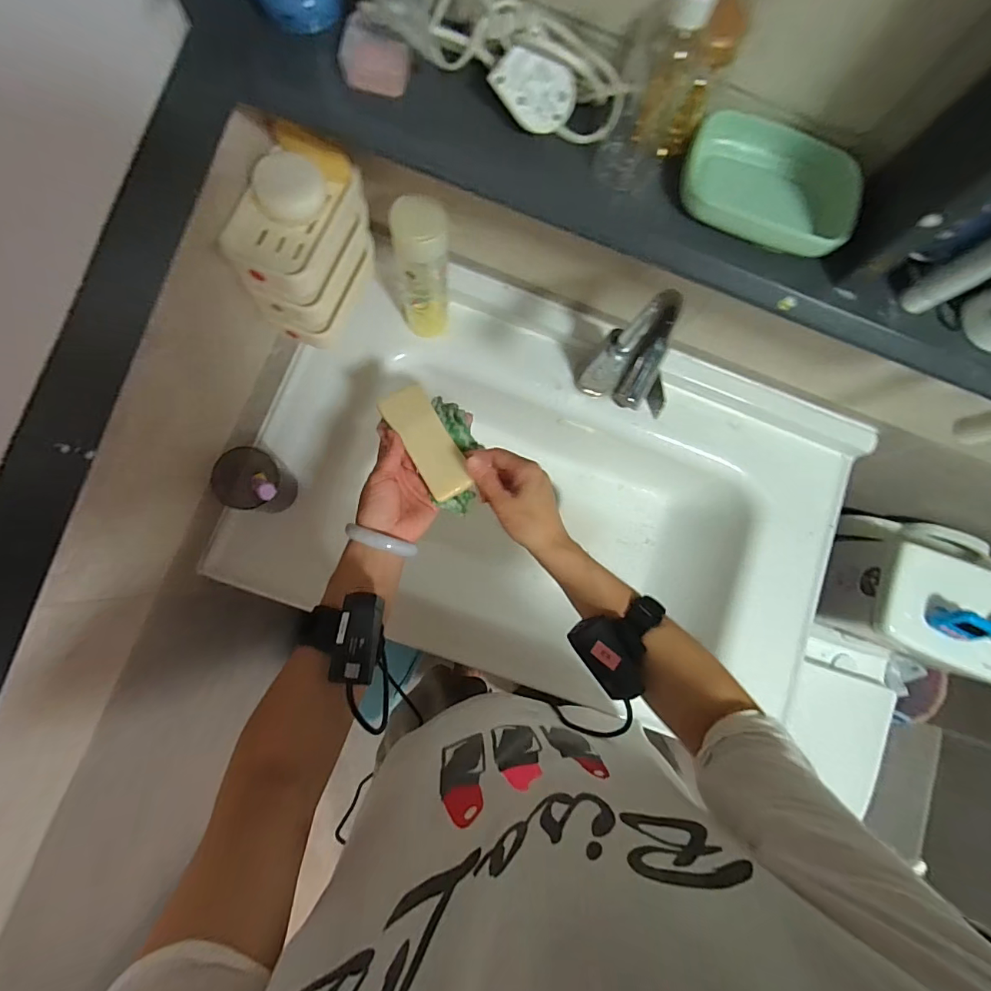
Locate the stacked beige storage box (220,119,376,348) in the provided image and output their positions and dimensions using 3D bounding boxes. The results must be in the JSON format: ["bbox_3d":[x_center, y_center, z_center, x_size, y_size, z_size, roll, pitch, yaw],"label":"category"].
[{"bbox_3d":[-0.197,-0.257,0.491,0.090,0.128,0.151,29,81,-2],"label":"stacked beige storage box"}]

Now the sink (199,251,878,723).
[{"bbox_3d":[0.074,0.017,0.749,0.780,0.264,0.480,20,81,-3],"label":"sink"}]

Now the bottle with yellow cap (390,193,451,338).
[{"bbox_3d":[-0.084,-0.261,0.570,0.061,0.203,0.049,0,83,-6],"label":"bottle with yellow cap"}]

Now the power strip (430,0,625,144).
[{"bbox_3d":[0.019,-0.303,0.330,0.153,0.039,0.068,26,81,-2],"label":"power strip"}]

